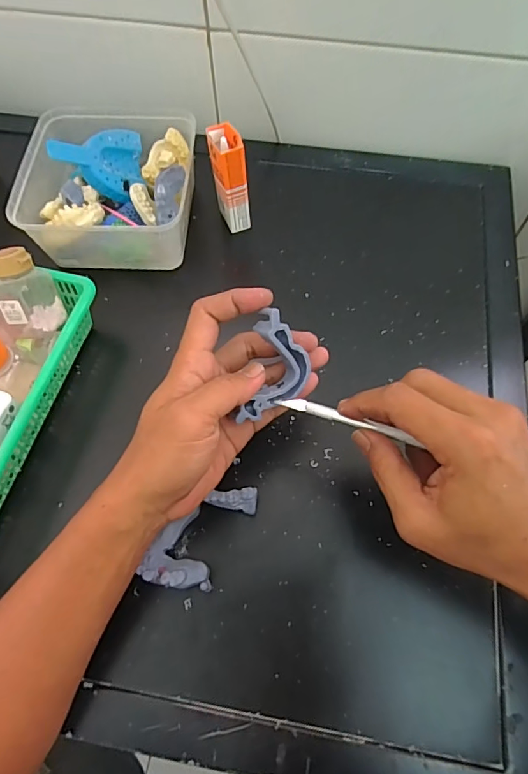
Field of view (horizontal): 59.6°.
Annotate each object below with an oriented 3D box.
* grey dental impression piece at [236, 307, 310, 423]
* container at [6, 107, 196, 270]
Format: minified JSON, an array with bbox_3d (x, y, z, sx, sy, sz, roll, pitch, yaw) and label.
[{"bbox_3d":[0.004,-0.011,0.329,0.052,0.021,0.075,24,92,-33],"label":"grey dental impression piece"},{"bbox_3d":[-0.153,-0.211,0.471,0.158,0.074,0.162,1,65,1],"label":"container"}]

